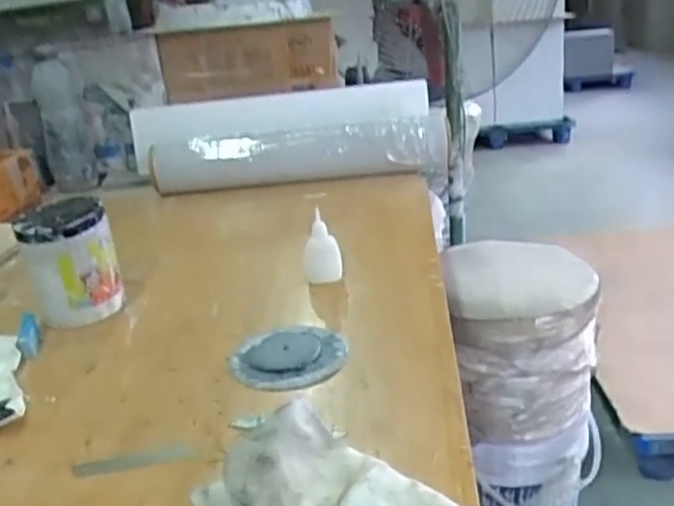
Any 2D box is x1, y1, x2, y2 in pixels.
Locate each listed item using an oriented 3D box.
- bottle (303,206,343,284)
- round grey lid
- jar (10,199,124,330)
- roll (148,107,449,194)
[{"bbox_3d":[-0.019,-0.009,0.856,0.046,0.090,0.022,-6,22,0],"label":"bottle"},{"bbox_3d":[-0.048,0.101,0.716,0.114,0.007,0.108,-5,23,2],"label":"round grey lid"},{"bbox_3d":[-0.311,0.009,0.839,0.100,0.124,0.097,-14,24,-18],"label":"jar"},{"bbox_3d":[-0.069,-0.181,1.274,0.527,0.090,0.114,-4,23,5],"label":"roll"}]

